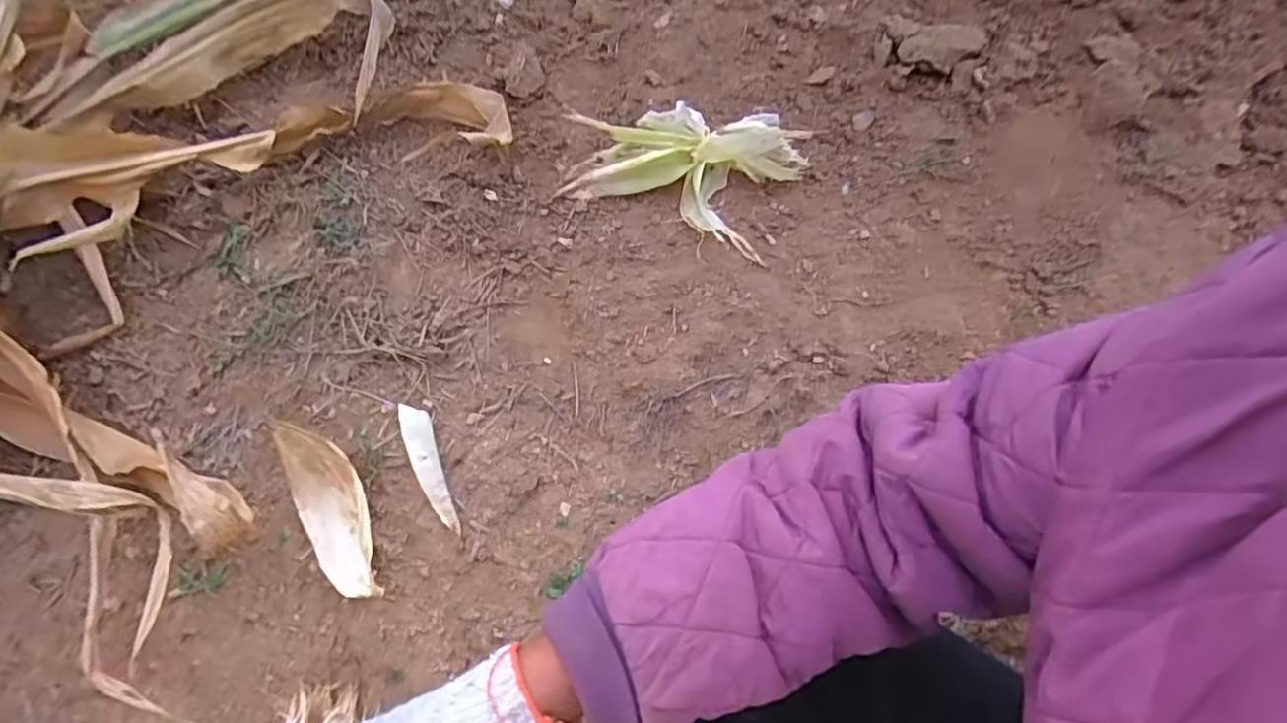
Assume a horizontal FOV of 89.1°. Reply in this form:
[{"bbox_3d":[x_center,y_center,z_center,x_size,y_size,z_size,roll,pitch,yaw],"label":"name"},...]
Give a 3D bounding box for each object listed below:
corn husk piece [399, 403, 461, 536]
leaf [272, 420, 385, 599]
[{"bbox_3d":[-0.243,0.116,0.741,0.033,0.019,0.159,-19,69,-24],"label":"corn husk piece"},{"bbox_3d":[-0.338,0.161,0.713,0.064,0.057,0.208,-24,73,-28],"label":"leaf"}]

